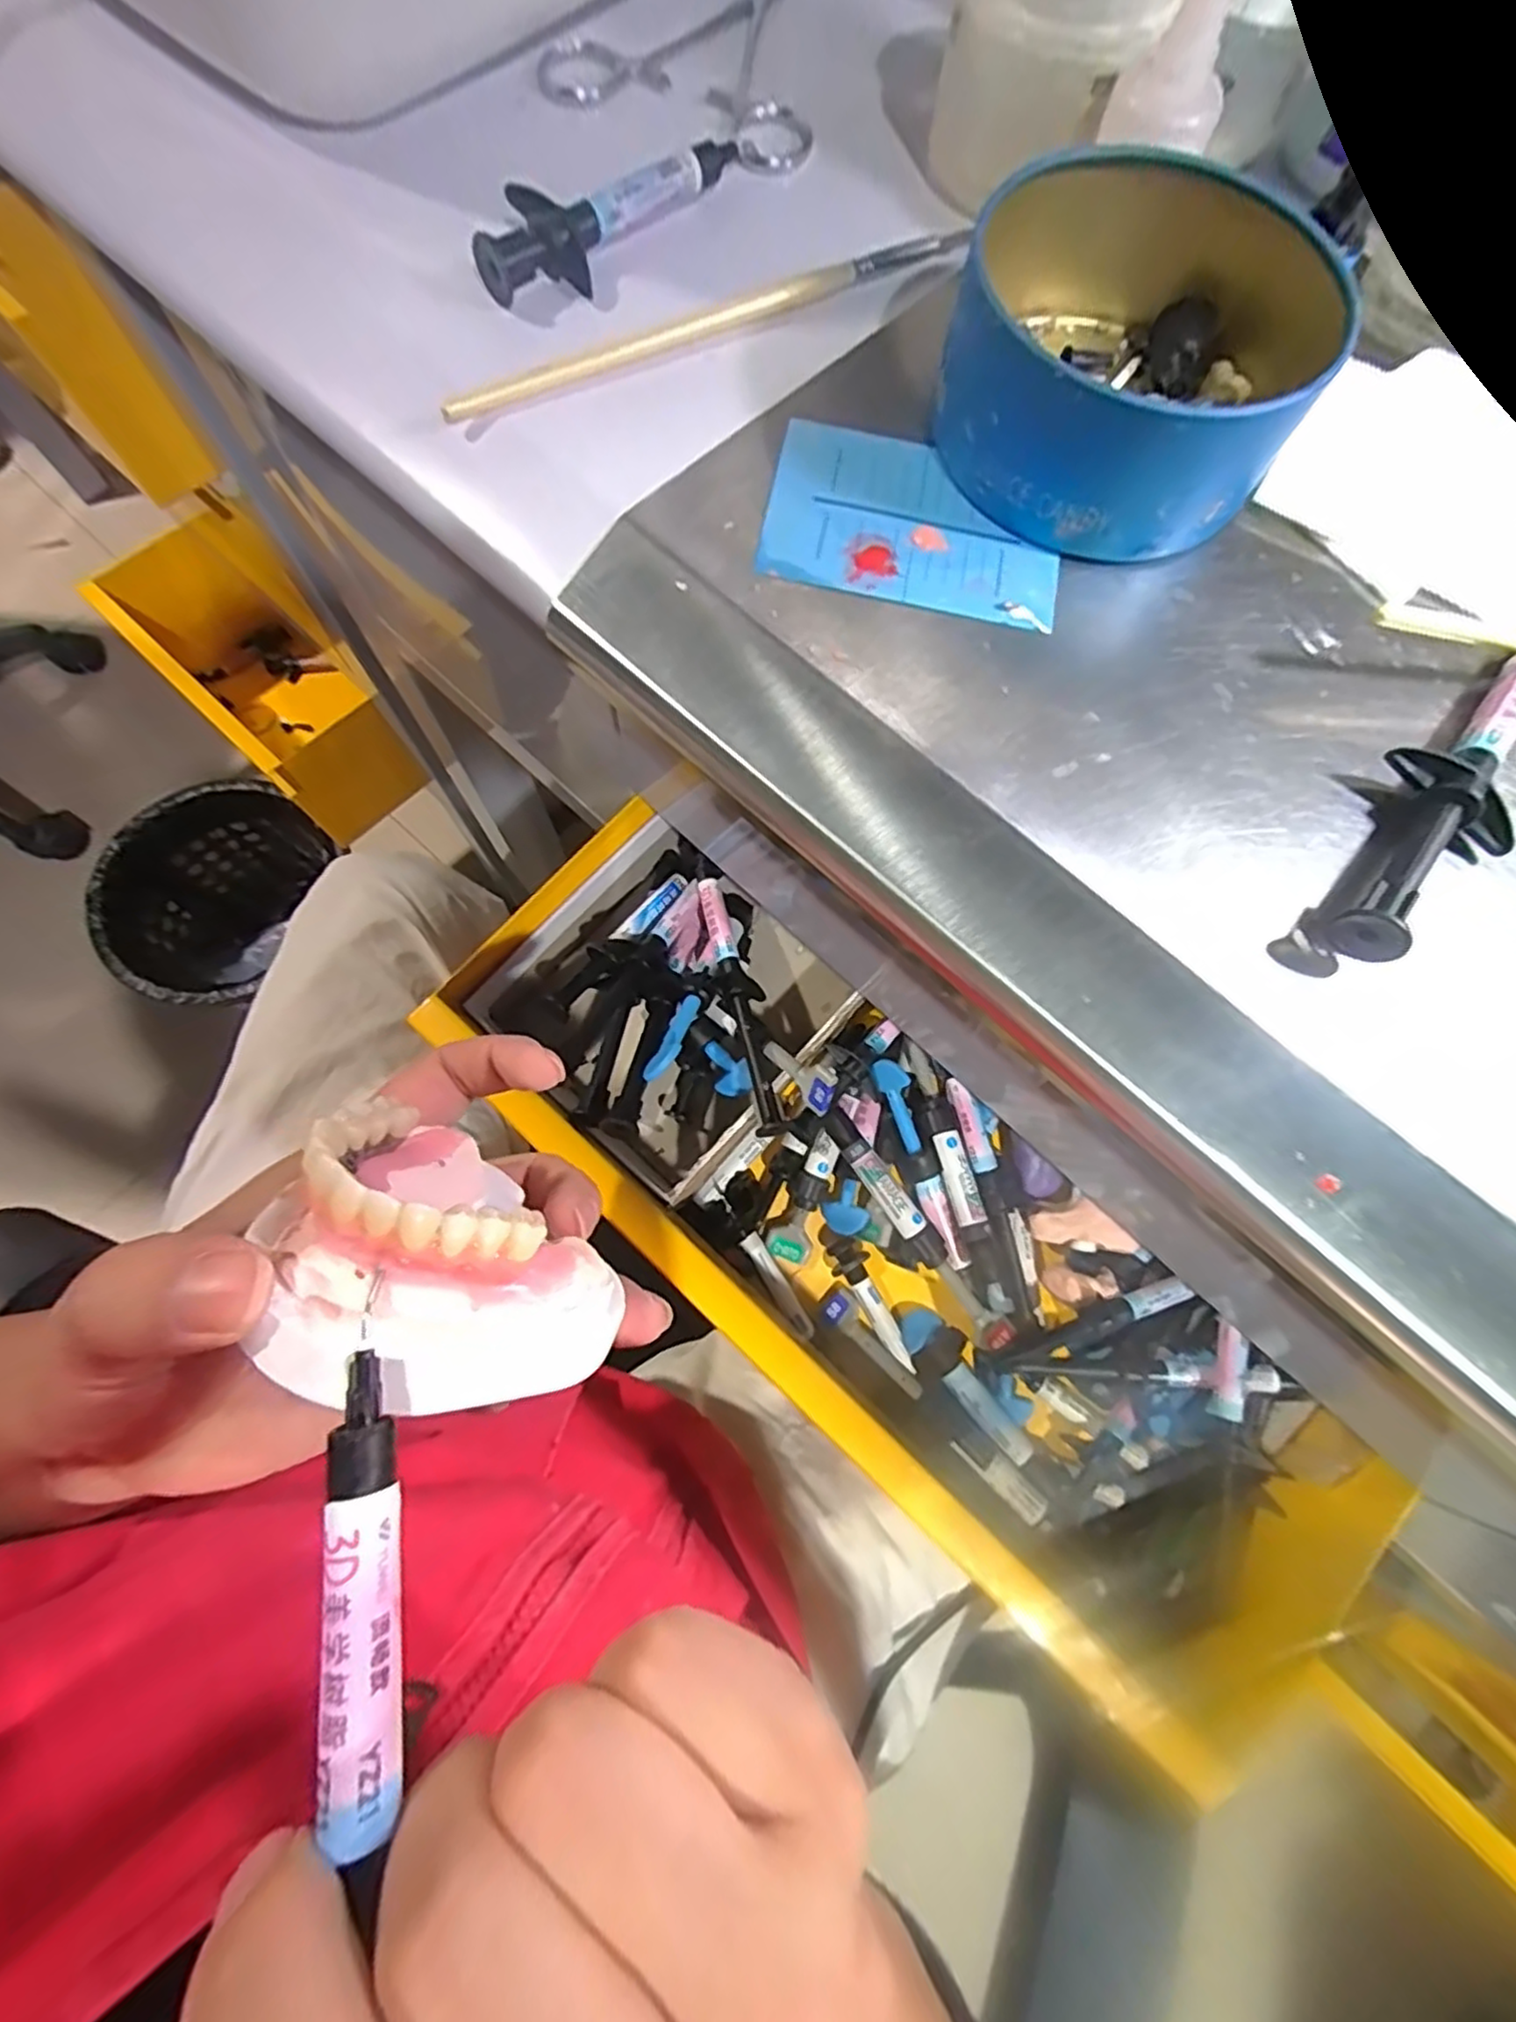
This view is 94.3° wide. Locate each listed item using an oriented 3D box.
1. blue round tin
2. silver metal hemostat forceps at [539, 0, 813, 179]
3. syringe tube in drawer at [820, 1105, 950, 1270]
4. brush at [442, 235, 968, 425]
[{"bbox_3d":[0.101,-0.183,0.190,0.102,0.036,0.111,1,74,-3],"label":"blue round tin"},{"bbox_3d":[-0.003,-0.355,0.254,0.094,0.009,0.133,30,75,5],"label":"silver metal hemostat forceps"},{"bbox_3d":[0.055,0.076,0.304,0.013,0.008,0.078,-34,79,-12],"label":"syringe tube in drawer"},{"bbox_3d":[-0.014,-0.207,0.212,0.166,0.012,0.010,-26,77,-10],"label":"brush"}]

